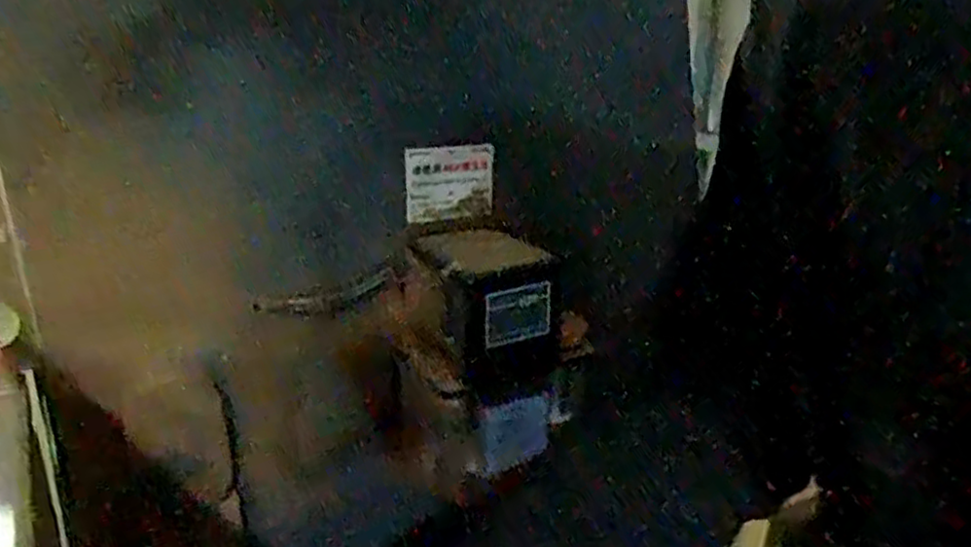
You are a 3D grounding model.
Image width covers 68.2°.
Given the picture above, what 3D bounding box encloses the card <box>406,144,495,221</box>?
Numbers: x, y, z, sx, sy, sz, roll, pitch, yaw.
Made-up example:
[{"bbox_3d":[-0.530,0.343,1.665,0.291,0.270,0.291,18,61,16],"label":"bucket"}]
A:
[{"bbox_3d":[-0.028,-0.072,0.571,0.082,0.065,0.008,-13,38,-33],"label":"card"}]

